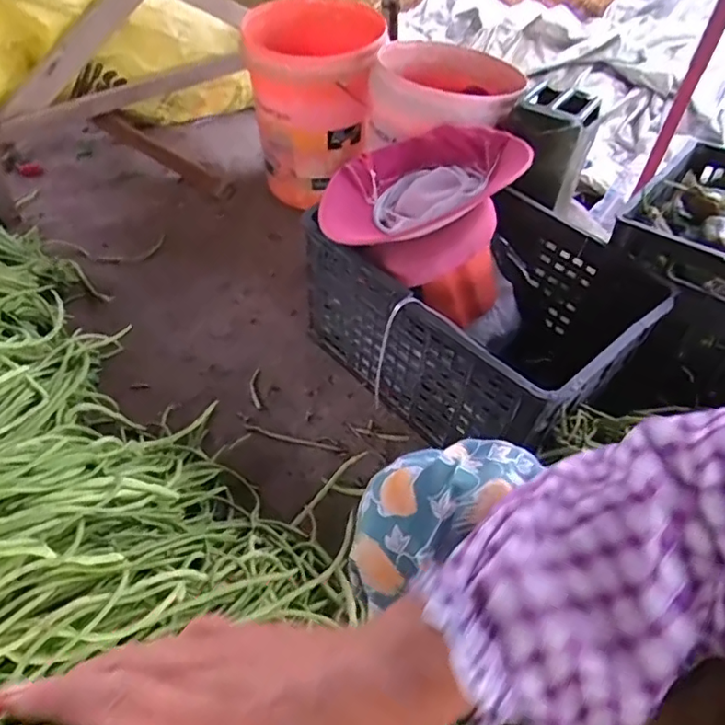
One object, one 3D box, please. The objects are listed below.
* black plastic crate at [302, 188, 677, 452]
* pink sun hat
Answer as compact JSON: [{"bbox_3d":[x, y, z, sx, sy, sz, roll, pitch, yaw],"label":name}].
[{"bbox_3d":[0.198,-0.090,0.994,0.394,0.267,0.475,-35,59,-30],"label":"black plastic crate"},{"bbox_3d":[0.091,-0.273,0.912,0.277,0.125,0.325,19,49,13],"label":"pink sun hat"}]

